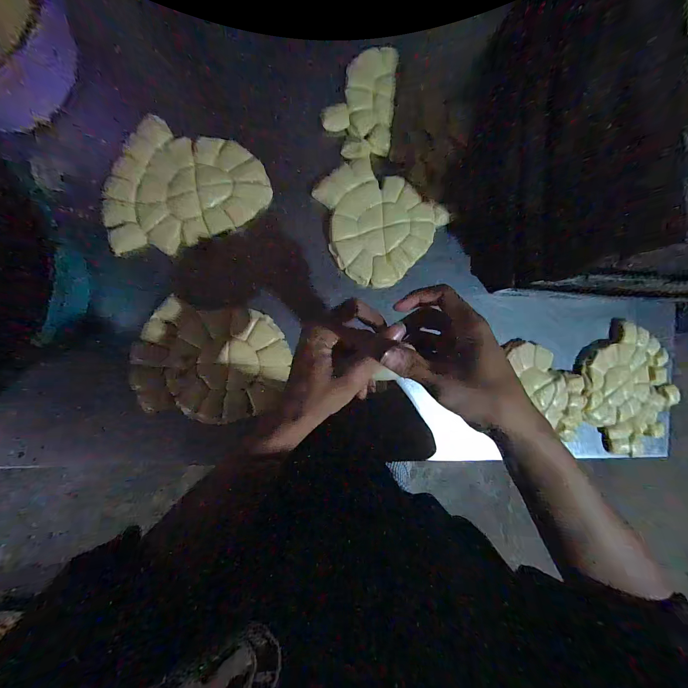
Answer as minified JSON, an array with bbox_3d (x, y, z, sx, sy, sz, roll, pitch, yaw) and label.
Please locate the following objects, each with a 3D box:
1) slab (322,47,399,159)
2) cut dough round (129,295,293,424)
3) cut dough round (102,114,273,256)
[{"bbox_3d":[0.027,-0.374,0.480,0.102,0.011,0.164,7,90,-10],"label":"slab"},{"bbox_3d":[-0.188,0.028,0.452,0.208,0.014,0.161,8,90,-10],"label":"cut dough round"},{"bbox_3d":[-0.229,-0.230,0.440,0.221,0.015,0.165,-21,95,-9],"label":"cut dough round"}]

